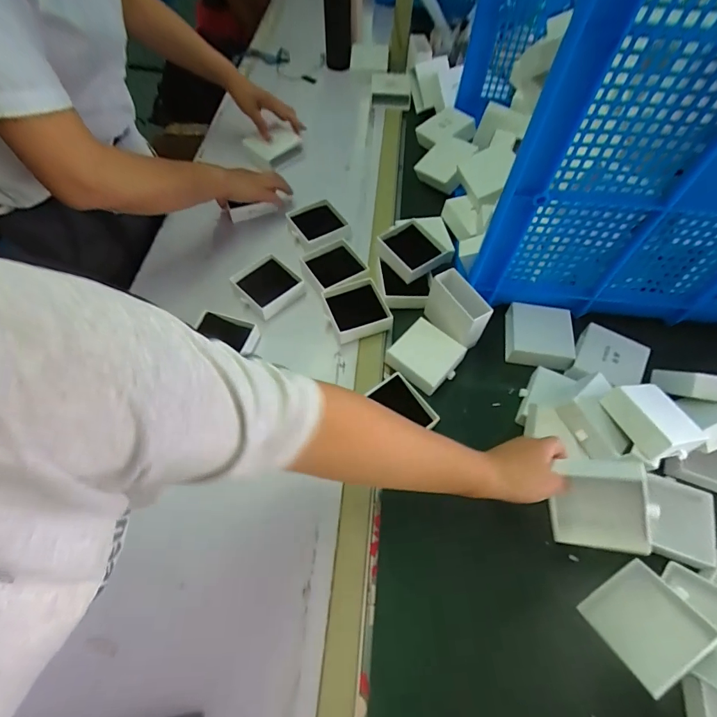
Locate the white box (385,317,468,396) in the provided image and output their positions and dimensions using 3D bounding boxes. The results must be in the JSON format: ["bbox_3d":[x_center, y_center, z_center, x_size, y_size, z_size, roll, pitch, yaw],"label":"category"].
[{"bbox_3d":[0.102,-0.004,0.626,0.095,0.033,0.095,38,66,19],"label":"white box"}]

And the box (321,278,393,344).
[{"bbox_3d":[-0.004,-0.084,0.666,0.091,0.024,0.098,-20,62,-12],"label":"box"}]

